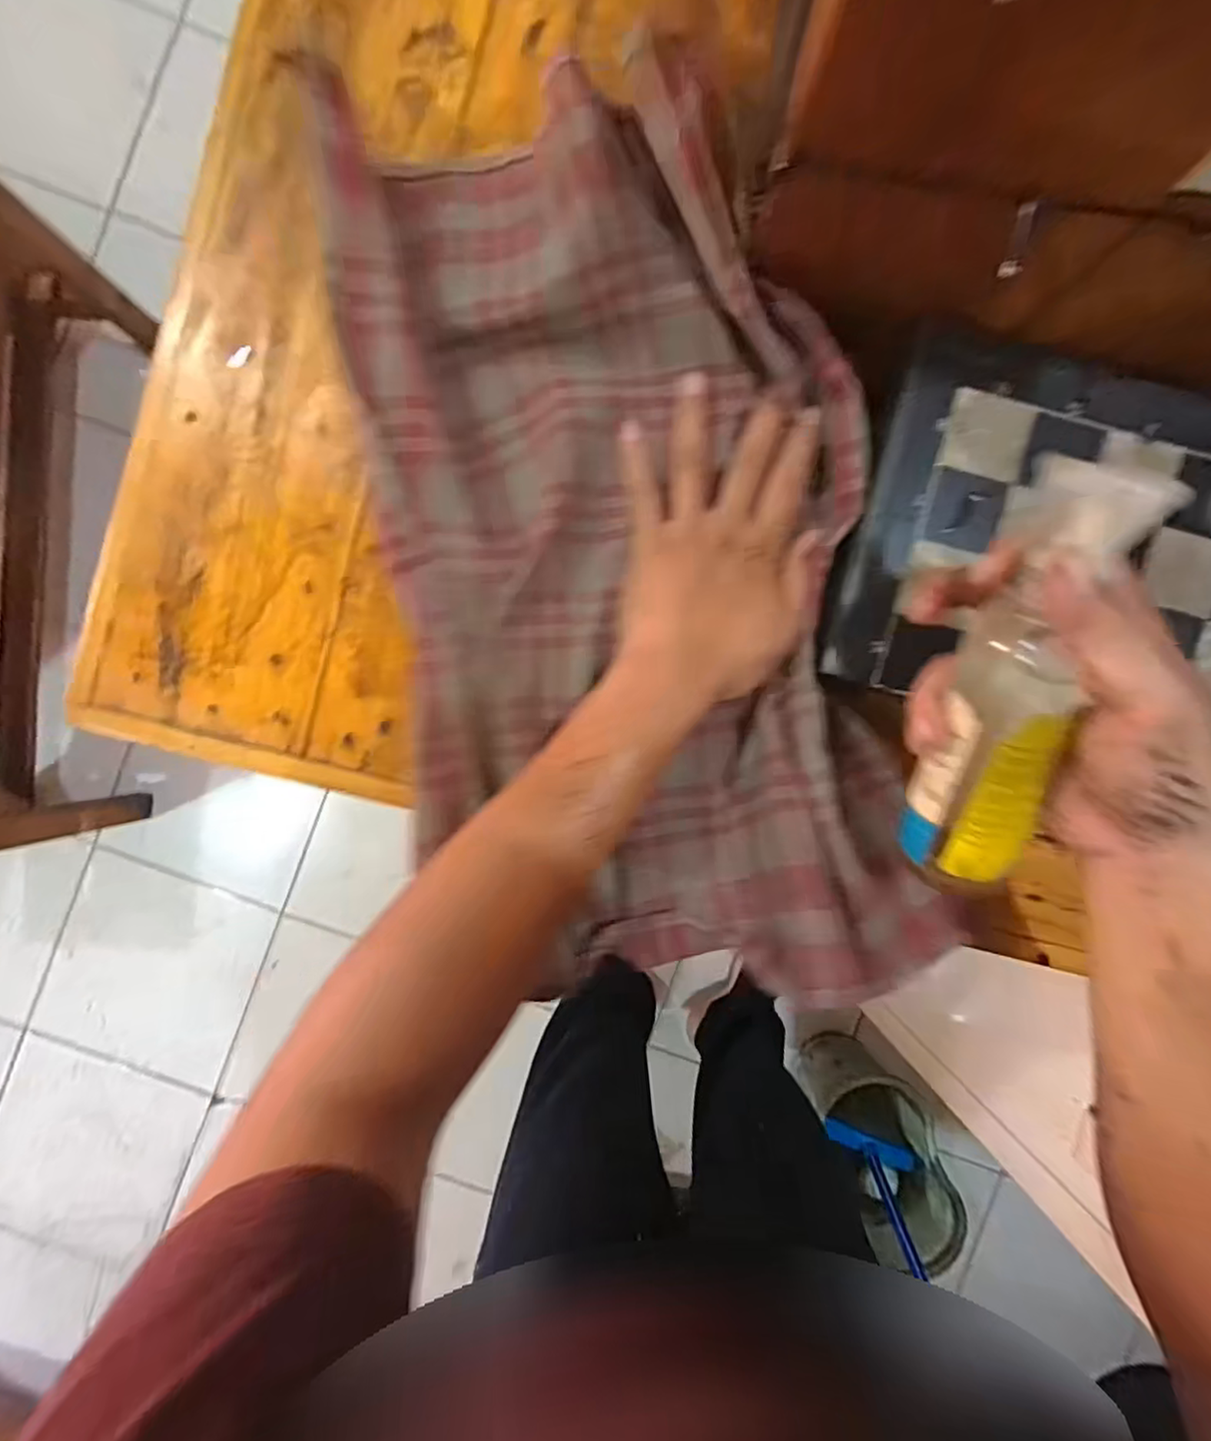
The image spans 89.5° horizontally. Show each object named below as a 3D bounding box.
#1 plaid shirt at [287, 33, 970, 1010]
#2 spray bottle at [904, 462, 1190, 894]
[{"bbox_3d":[0.011,-0.077,0.322,0.271,0.068,0.477,-21,93,1],"label":"plaid shirt"},{"bbox_3d":[0.165,-0.005,0.247,0.042,0.044,0.182,3,117,1],"label":"spray bottle"}]

